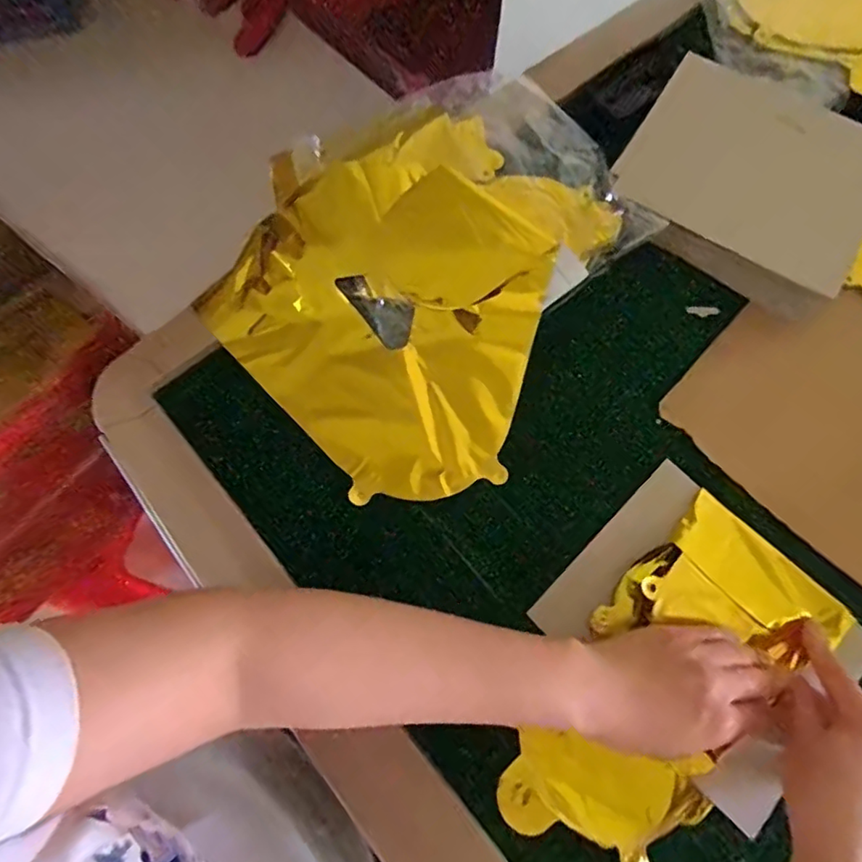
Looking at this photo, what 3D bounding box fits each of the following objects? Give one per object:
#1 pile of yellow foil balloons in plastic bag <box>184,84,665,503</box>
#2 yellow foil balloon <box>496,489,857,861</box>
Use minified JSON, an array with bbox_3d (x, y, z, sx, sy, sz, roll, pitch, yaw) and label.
[{"bbox_3d":[0.011,-0.139,0.475,0.352,0.050,0.303,-40,75,-13],"label":"pile of yellow foil balloons in plastic bag"},{"bbox_3d":[0.161,0.171,0.386,0.127,0.030,0.258,41,78,12],"label":"yellow foil balloon"}]

